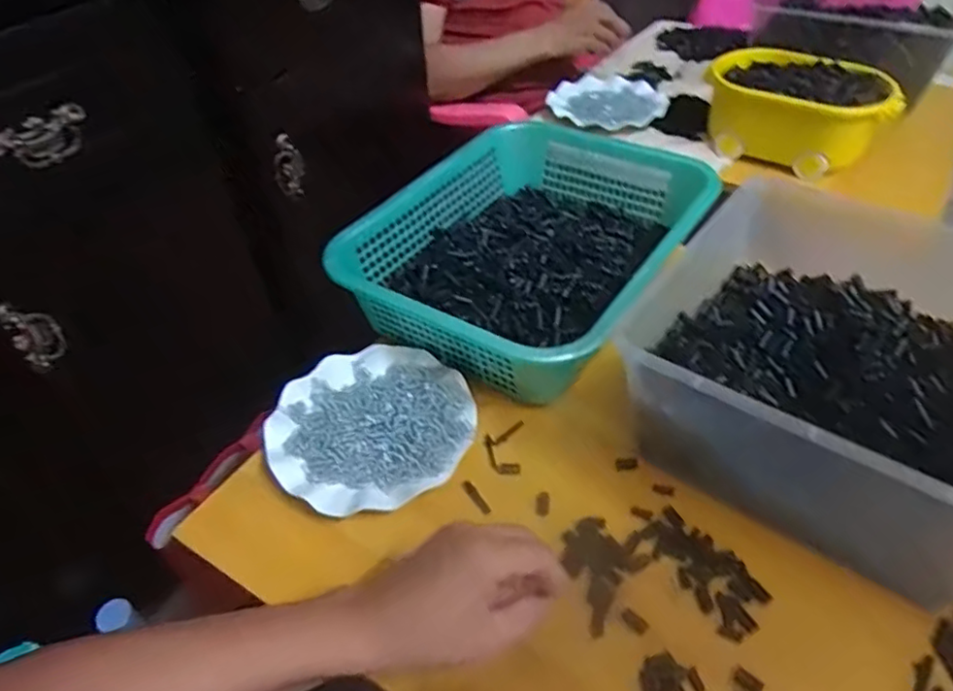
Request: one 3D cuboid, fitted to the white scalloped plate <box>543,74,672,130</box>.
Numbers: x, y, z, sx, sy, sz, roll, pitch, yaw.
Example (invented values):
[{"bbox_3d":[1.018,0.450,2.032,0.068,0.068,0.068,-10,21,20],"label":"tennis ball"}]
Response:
[{"bbox_3d":[0.214,-0.401,1.064,0.182,0.034,0.179,-1,44,1],"label":"white scalloped plate"}]

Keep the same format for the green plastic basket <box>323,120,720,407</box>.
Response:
[{"bbox_3d":[0.063,-0.117,0.700,0.288,0.088,0.399,23,50,25],"label":"green plastic basket"}]

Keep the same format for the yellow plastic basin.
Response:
[{"bbox_3d":[0.448,-0.333,0.905,0.239,0.097,0.154,14,46,17],"label":"yellow plastic basin"}]

